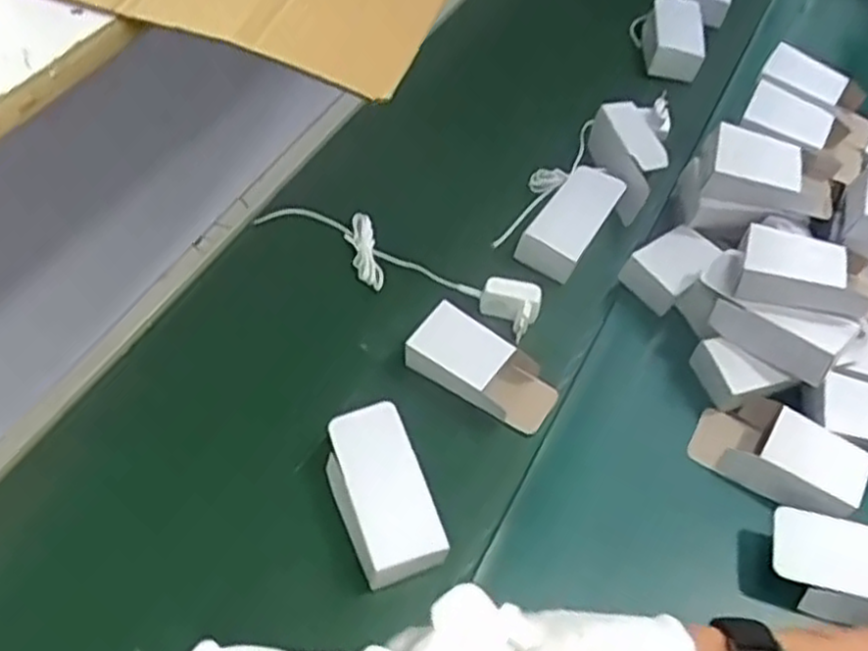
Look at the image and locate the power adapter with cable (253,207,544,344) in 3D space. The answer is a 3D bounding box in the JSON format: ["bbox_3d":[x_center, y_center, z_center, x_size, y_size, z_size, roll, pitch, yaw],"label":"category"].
[{"bbox_3d":[-0.037,-0.075,0.823,0.314,0.040,0.068,27,59,14],"label":"power adapter with cable"}]

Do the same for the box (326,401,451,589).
[{"bbox_3d":[-0.043,0.144,0.668,0.071,0.047,0.147,-17,59,-14],"label":"box"}]

